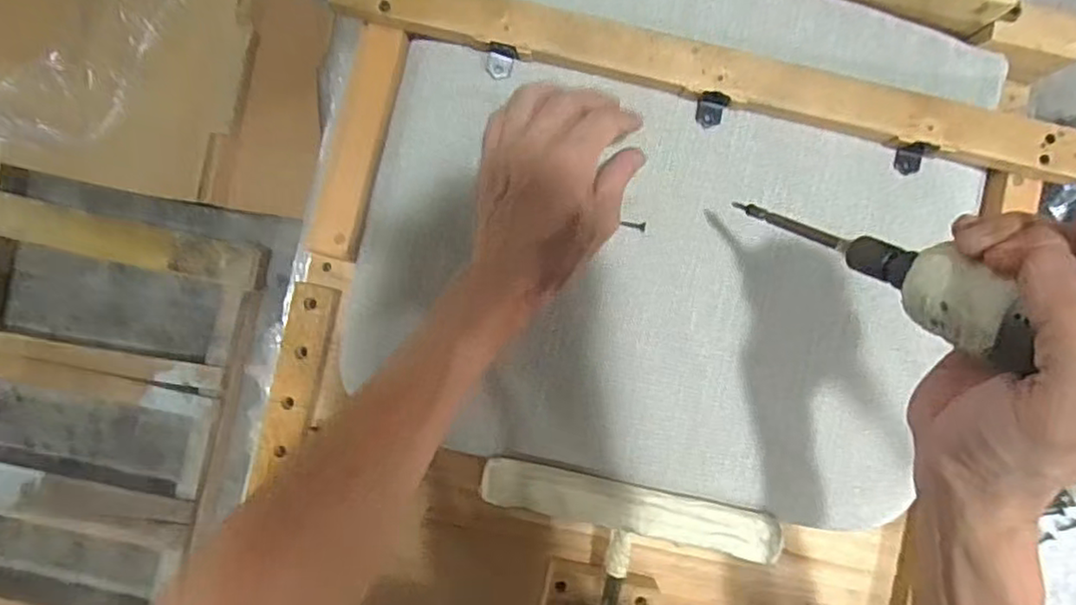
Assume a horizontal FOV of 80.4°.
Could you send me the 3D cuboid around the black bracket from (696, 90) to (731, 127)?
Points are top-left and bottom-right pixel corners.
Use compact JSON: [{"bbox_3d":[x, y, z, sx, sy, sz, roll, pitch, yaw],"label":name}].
[{"bbox_3d":[0.122,-0.134,0.444,0.020,0.015,0.021,15,88,-2],"label":"black bracket"}]

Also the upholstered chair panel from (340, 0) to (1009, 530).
[{"bbox_3d":[0.092,-0.065,0.456,0.419,0.029,0.378,13,88,-2],"label":"upholstered chair panel"}]

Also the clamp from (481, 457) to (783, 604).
[{"bbox_3d":[0.047,0.210,0.462,0.210,0.088,0.169,12,88,-2],"label":"clamp"}]

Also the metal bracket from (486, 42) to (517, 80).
[{"bbox_3d":[-0.027,-0.169,0.448,0.021,0.024,0.017,14,88,-2],"label":"metal bracket"}]

